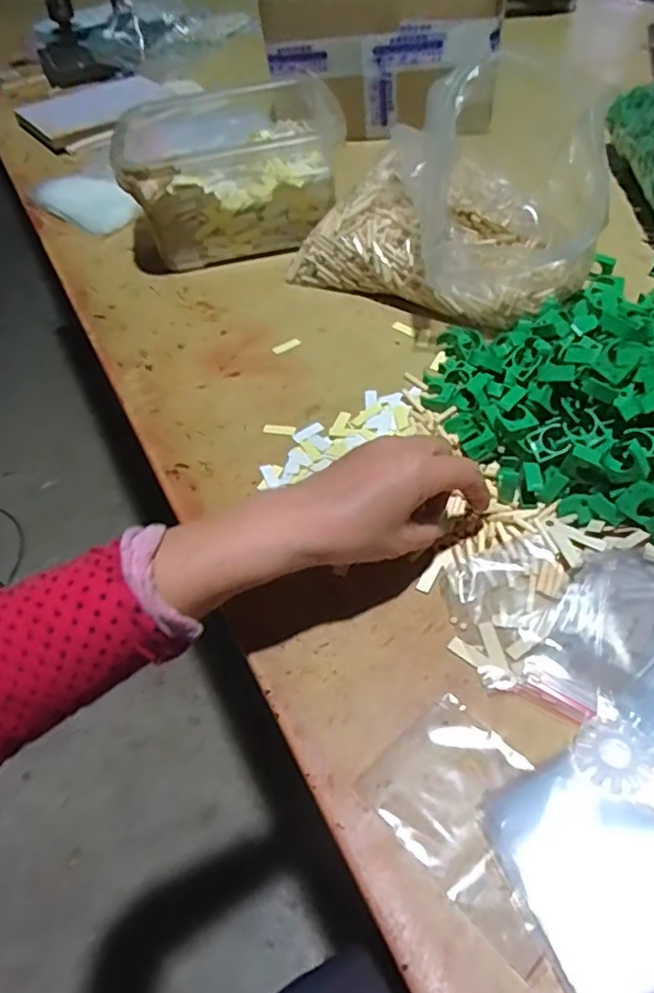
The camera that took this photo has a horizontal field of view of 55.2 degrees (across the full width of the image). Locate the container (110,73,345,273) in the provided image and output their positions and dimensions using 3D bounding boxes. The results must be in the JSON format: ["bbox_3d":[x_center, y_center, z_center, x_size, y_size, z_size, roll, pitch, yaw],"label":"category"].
[{"bbox_3d":[-0.108,-0.376,0.705,0.233,0.140,0.183,-15,51,-6],"label":"container"}]

